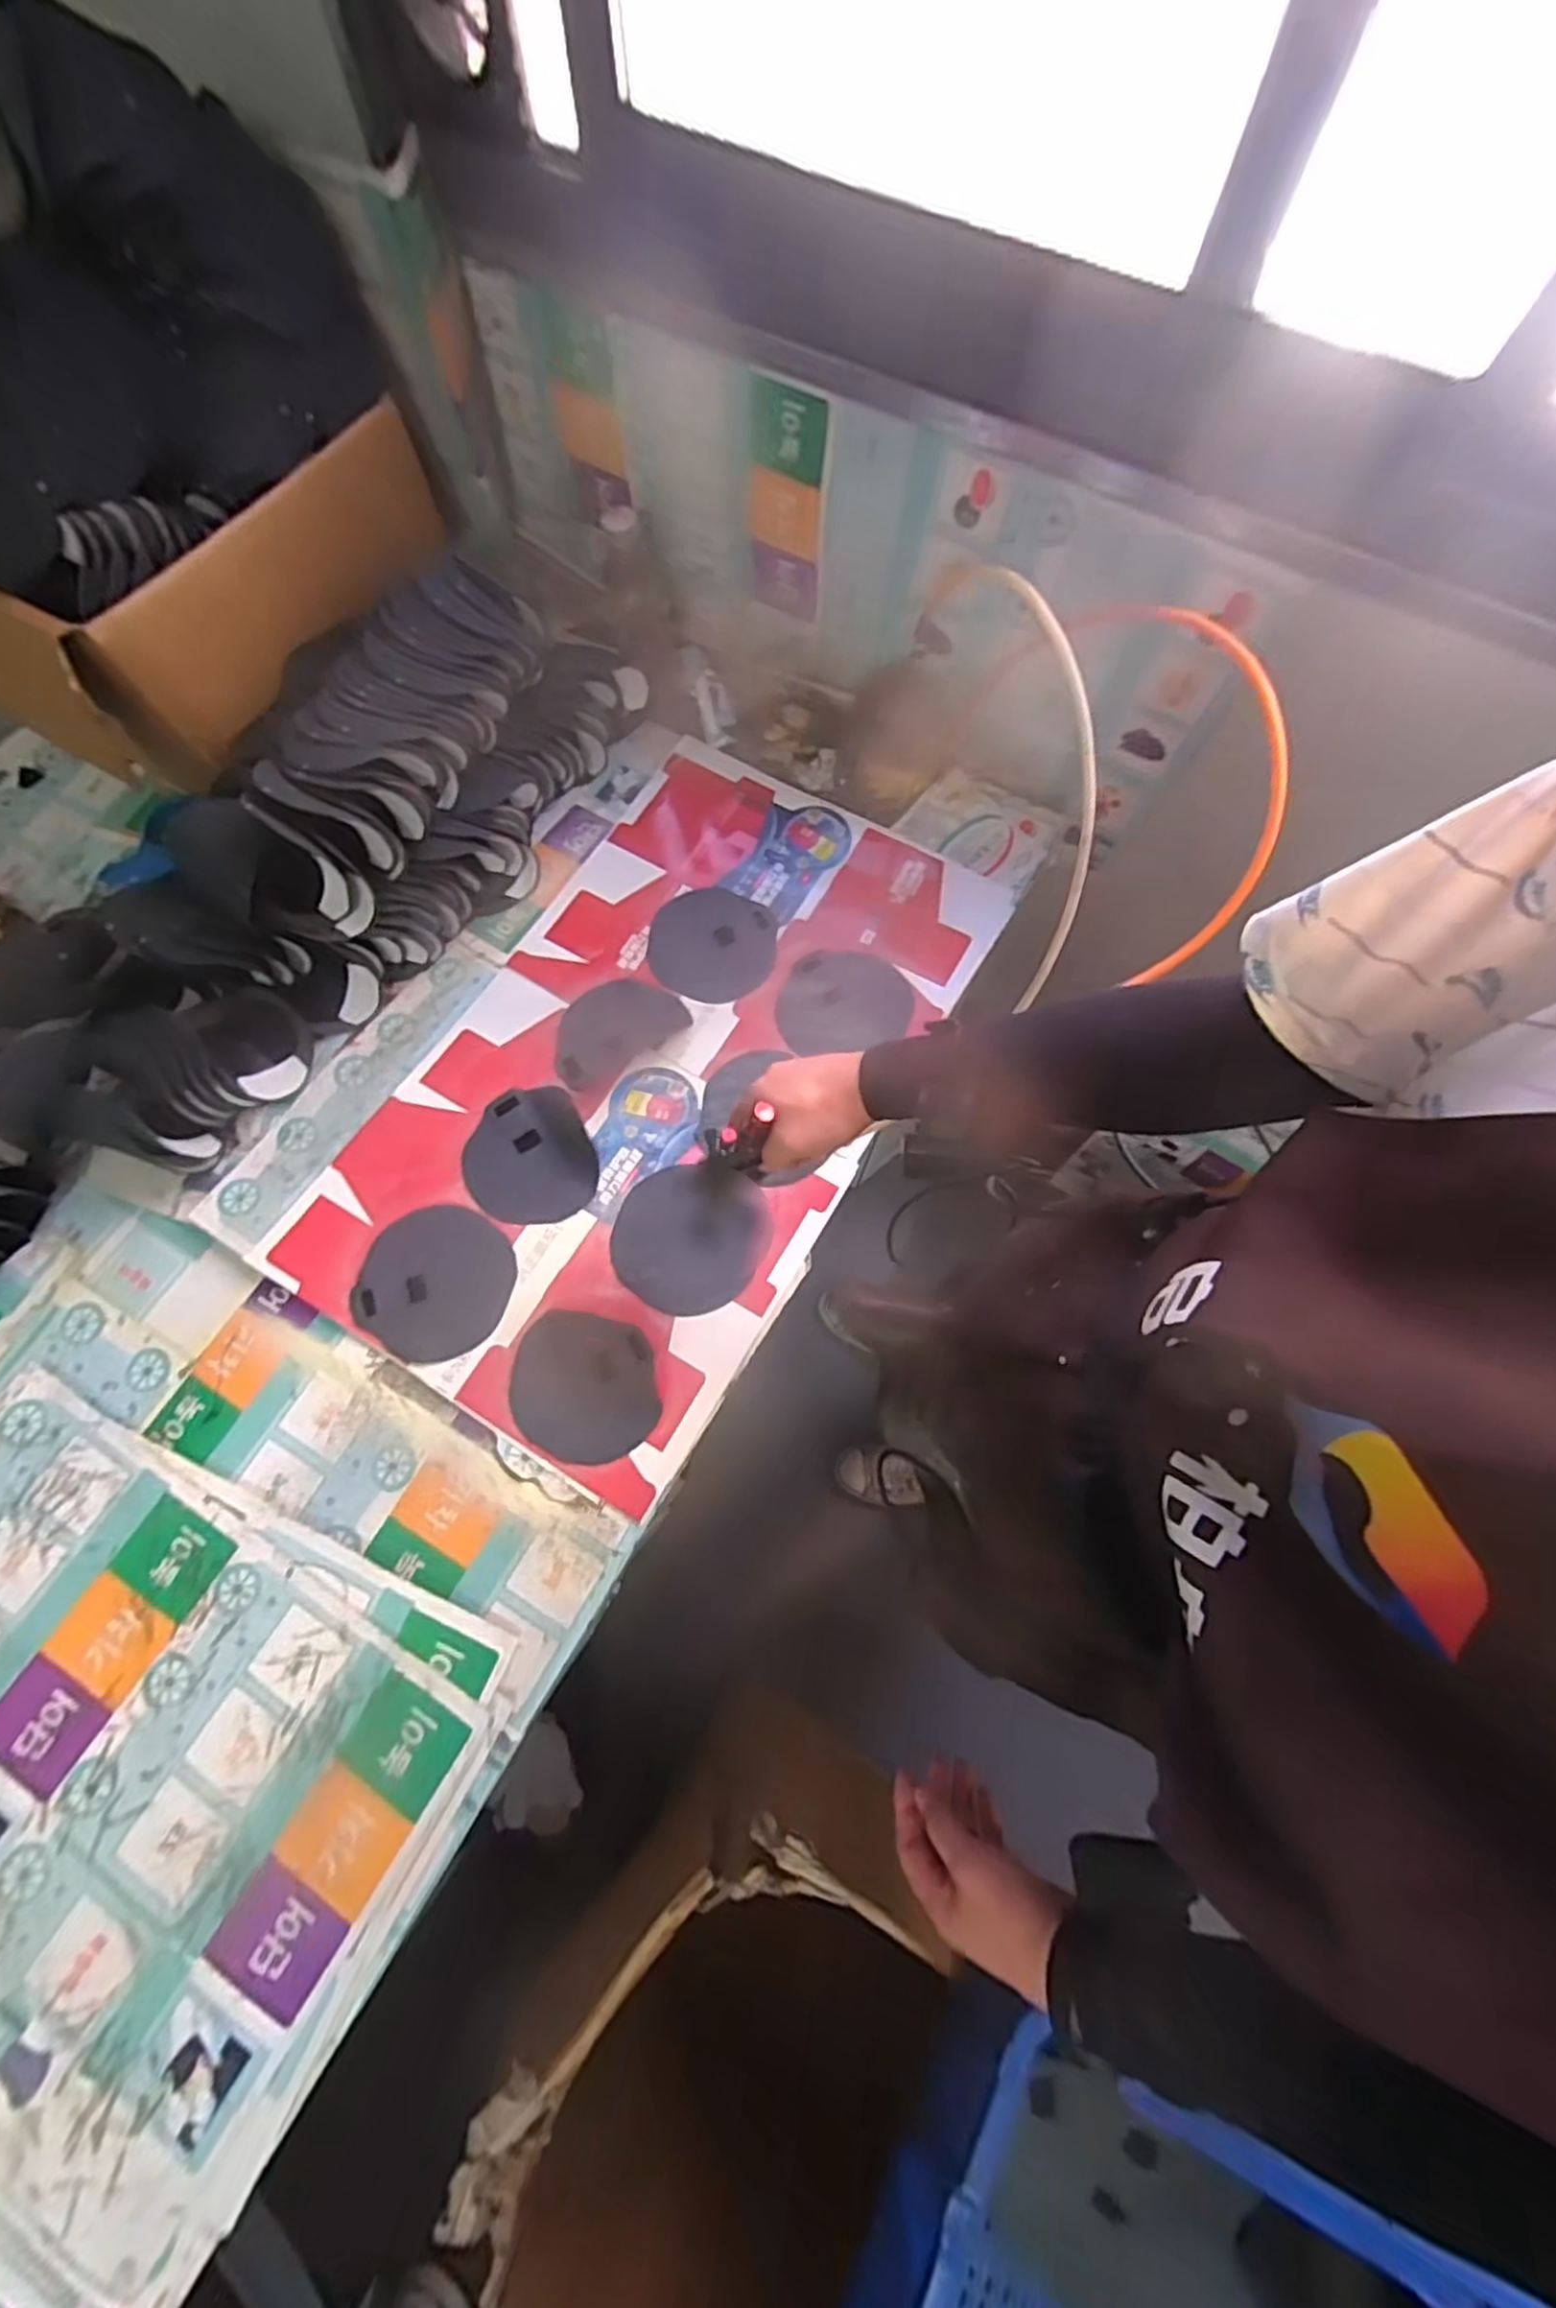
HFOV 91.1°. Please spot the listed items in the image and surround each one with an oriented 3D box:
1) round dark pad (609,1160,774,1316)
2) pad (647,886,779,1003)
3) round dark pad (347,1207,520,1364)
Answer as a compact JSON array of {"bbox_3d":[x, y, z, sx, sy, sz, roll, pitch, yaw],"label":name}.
[{"bbox_3d":[-0.085,0.081,0.760,0.145,0.010,0.151,0,71,0],"label":"round dark pad"},{"bbox_3d":[-0.073,-0.241,0.871,0.138,0.009,0.141,0,71,0],"label":"pad"},{"bbox_3d":[-0.331,0.122,0.738,0.143,0.008,0.144,0,71,0],"label":"round dark pad"}]

